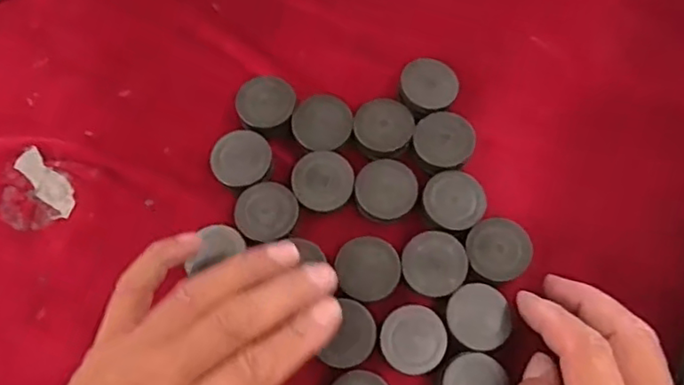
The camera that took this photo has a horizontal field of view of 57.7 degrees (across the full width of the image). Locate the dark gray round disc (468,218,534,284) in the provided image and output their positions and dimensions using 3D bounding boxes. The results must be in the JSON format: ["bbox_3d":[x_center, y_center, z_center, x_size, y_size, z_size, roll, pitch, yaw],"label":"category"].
[{"bbox_3d":[0.080,0.031,0.323,0.032,0.016,0.032,0,72,2],"label":"dark gray round disc"}]

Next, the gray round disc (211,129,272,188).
[{"bbox_3d":[-0.054,-0.018,0.341,0.031,0.011,0.031,0,72,2],"label":"gray round disc"}]

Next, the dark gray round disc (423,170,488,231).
[{"bbox_3d":[0.060,0.005,0.332,0.031,0.017,0.032,0,72,2],"label":"dark gray round disc"}]

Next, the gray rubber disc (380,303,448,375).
[{"bbox_3d":[0.035,0.071,0.302,0.030,0.004,0.032,0,72,2],"label":"gray rubber disc"}]

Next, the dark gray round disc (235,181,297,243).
[{"bbox_3d":[-0.040,0.010,0.326,0.031,0.006,0.033,0,72,2],"label":"dark gray round disc"}]

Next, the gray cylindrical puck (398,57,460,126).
[{"bbox_3d":[0.049,-0.057,0.354,0.032,0.019,0.031,0,72,2],"label":"gray cylindrical puck"}]

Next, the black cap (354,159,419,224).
[{"bbox_3d":[0.023,-0.001,0.329,0.032,0.009,0.032,0,72,2],"label":"black cap"}]

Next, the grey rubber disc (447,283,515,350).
[{"bbox_3d":[0.068,0.061,0.306,0.031,0.004,0.032,0,72,2],"label":"grey rubber disc"}]

